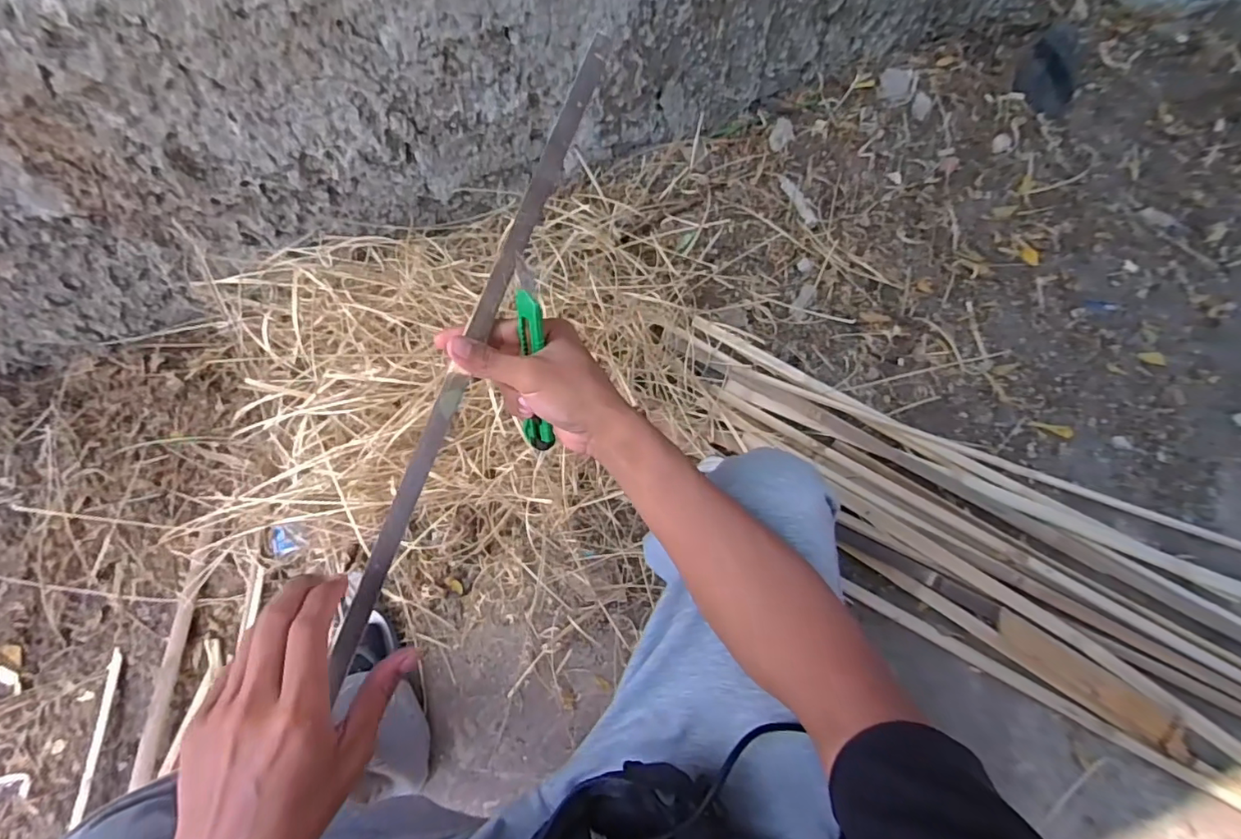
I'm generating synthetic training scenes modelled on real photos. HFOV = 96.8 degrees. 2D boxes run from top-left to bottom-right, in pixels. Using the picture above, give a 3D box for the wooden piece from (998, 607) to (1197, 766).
[{"bbox_3d":[0.669,0.377,0.781,0.276,0.011,0.055,33,82,12],"label":"wooden piece"}]

